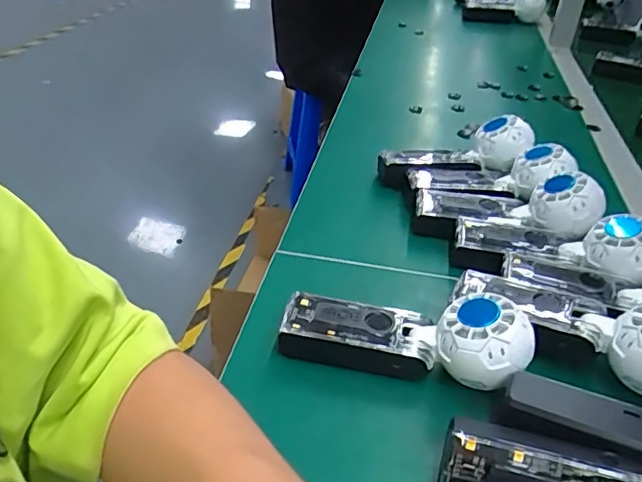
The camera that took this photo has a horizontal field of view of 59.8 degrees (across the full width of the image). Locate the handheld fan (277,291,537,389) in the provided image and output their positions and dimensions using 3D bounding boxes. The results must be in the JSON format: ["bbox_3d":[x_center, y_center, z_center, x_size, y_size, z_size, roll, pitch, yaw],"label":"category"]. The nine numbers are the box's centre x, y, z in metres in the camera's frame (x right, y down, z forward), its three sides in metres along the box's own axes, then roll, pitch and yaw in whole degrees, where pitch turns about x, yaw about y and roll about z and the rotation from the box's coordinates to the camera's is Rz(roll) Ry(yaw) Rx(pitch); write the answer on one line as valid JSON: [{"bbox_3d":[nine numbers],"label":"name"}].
[{"bbox_3d":[0.057,0.067,0.396,0.172,0.046,0.054,1,33,18],"label":"handheld fan"}]

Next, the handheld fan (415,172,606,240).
[{"bbox_3d":[0.175,-0.036,0.528,0.165,0.044,0.061,3,33,23],"label":"handheld fan"}]

